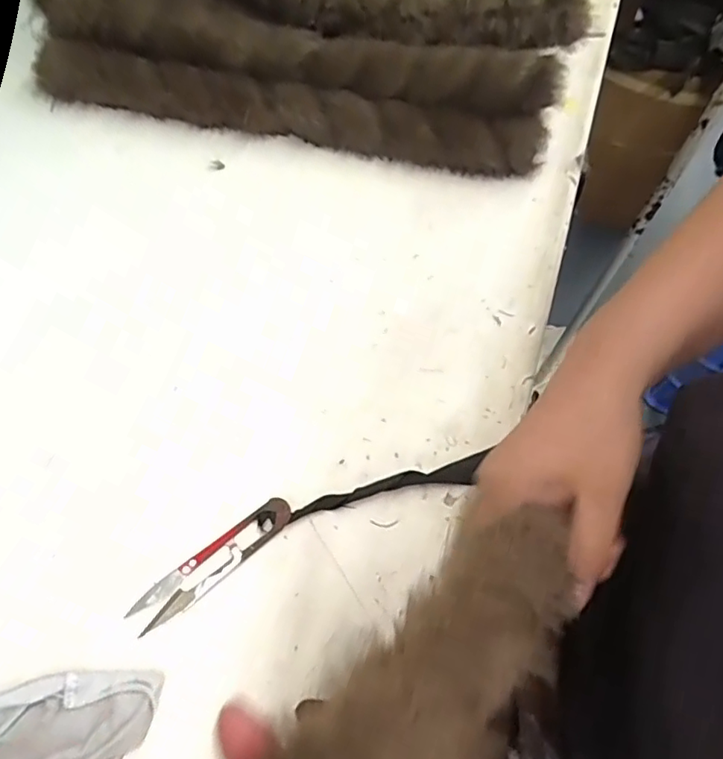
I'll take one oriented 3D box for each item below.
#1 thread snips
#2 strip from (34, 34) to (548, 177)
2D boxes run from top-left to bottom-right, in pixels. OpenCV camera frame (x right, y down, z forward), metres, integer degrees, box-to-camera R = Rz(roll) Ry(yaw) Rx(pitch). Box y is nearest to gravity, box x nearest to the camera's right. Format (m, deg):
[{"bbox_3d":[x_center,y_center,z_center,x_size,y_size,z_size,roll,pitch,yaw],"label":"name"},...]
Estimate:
[{"bbox_3d":[-0.081,0.100,0.318,0.098,0.009,0.021,-36,70,-17],"label":"thread snips"},{"bbox_3d":[-0.064,-0.214,0.449,0.399,0.047,0.032,13,64,4],"label":"strip"}]

